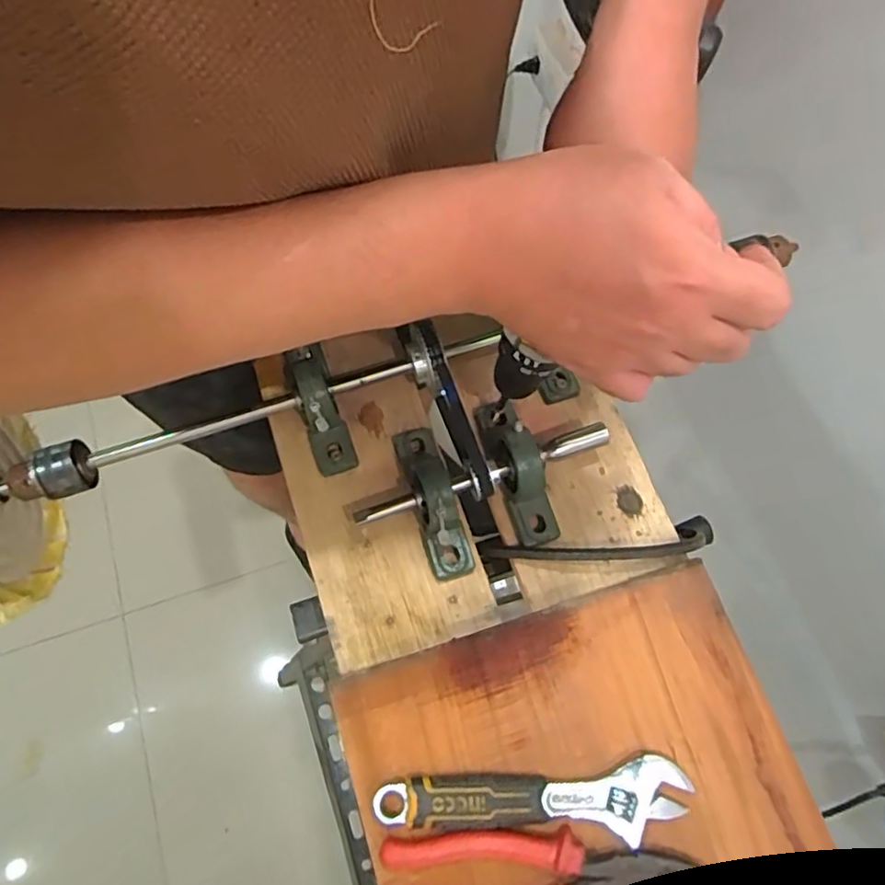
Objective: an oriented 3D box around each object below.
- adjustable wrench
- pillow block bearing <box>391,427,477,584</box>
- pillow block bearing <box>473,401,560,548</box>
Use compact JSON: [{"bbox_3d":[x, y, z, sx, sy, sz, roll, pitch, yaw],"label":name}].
[{"bbox_3d":[0.058,0.232,0.405,0.198,0.015,0.042,-2,69,-2],"label":"adjustable wrench"},{"bbox_3d":[-0.008,0.040,0.490,0.034,0.055,0.126,-17,70,-7],"label":"pillow block bearing"},{"bbox_3d":[0.059,0.017,0.496,0.033,0.051,0.122,-16,70,-7],"label":"pillow block bearing"}]

